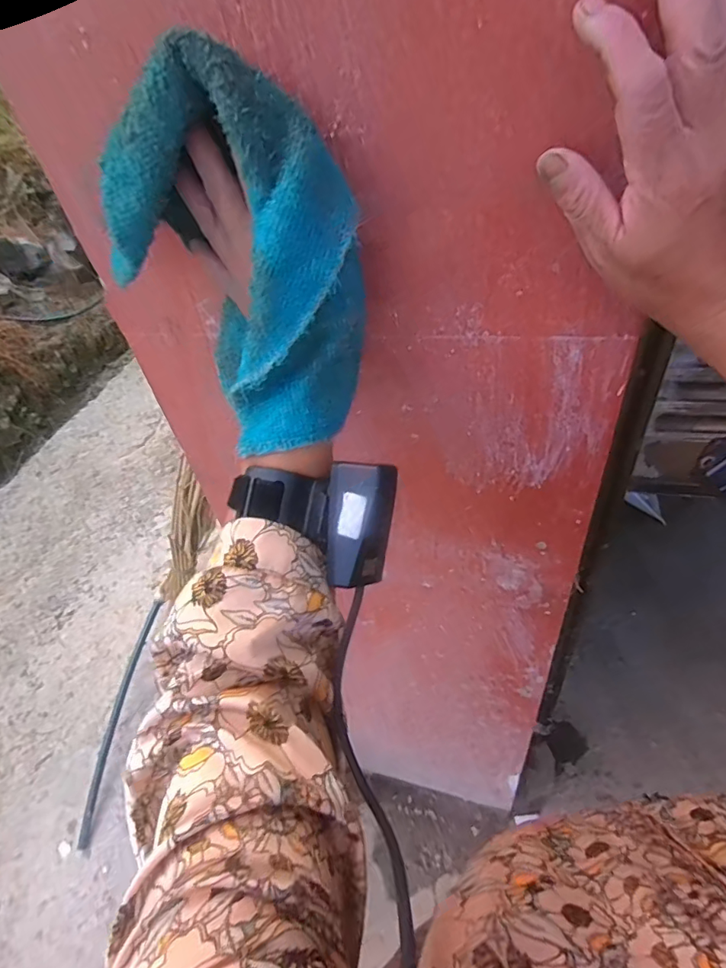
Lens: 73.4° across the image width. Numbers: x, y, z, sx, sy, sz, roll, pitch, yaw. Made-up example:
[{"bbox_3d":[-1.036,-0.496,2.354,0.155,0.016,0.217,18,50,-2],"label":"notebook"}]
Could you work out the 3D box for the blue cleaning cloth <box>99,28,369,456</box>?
[{"bbox_3d":[-0.064,-0.124,0.265,0.139,0.162,0.078,33,47,27],"label":"blue cleaning cloth"}]

